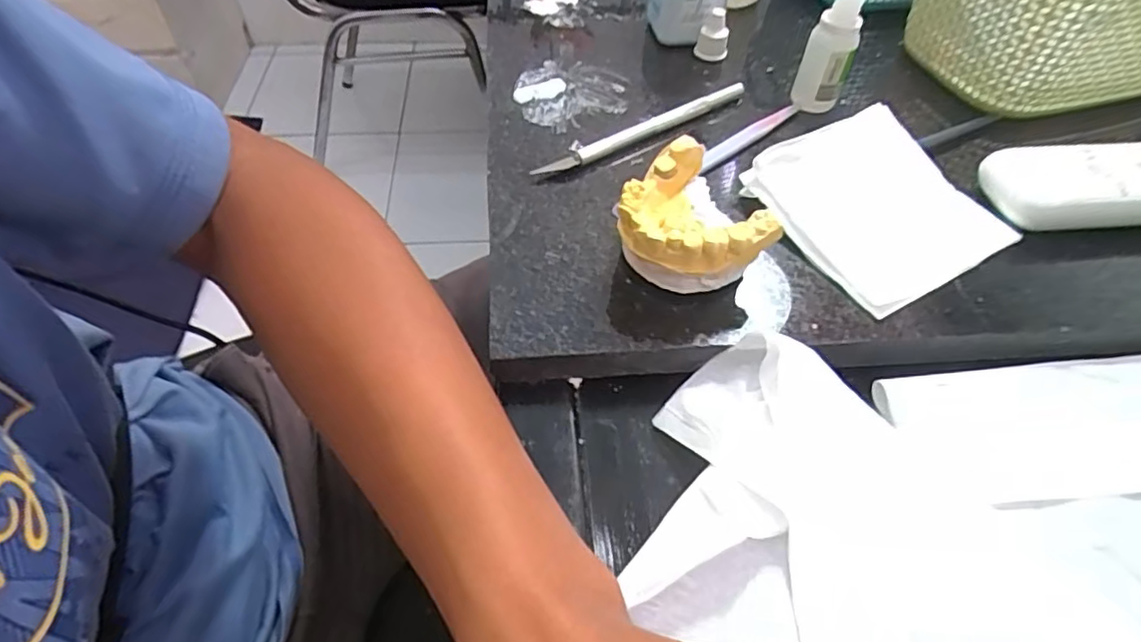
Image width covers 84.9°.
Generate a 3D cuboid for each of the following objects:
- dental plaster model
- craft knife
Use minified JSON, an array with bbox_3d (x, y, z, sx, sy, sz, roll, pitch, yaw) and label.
[{"bbox_3d":[0.045,-0.042,0.268,0.058,0.036,0.065,-20,54,-16],"label":"dental plaster model"},{"bbox_3d":[0.040,-0.106,0.336,0.140,0.009,0.013,-28,57,-21],"label":"craft knife"}]

